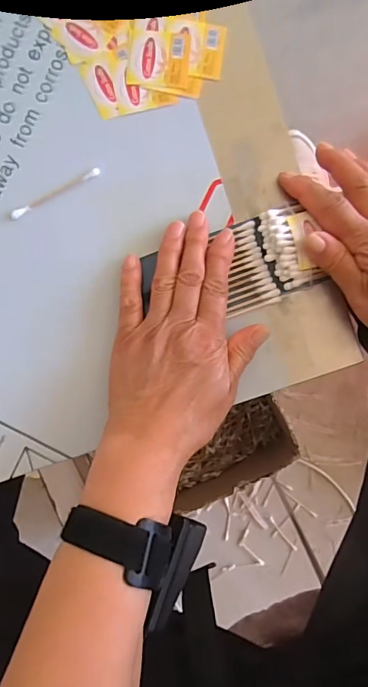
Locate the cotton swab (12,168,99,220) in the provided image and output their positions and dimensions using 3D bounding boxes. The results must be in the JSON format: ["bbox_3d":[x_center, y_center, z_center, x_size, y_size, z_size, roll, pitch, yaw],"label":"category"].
[{"bbox_3d":[-0.095,-0.111,0.339,0.072,0.004,0.007,-27,92,1],"label":"cotton swab"}]

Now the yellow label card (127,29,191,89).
[{"bbox_3d":[-0.018,-0.208,0.335,0.044,0.004,0.039,6,92,0],"label":"yellow label card"}]

